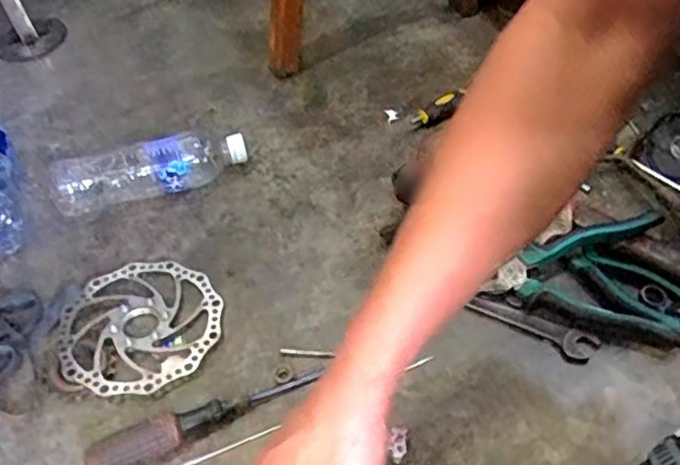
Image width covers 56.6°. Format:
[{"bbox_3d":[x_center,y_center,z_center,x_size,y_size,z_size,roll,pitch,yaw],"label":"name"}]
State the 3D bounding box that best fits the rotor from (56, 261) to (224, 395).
[{"bbox_3d":[-0.190,0.087,0.602,0.149,0.010,0.146,0,47,0],"label":"rotor"}]

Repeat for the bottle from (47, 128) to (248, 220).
[{"bbox_3d":[-0.216,-0.072,0.714,0.213,0.062,0.069,-24,51,-15],"label":"bottle"}]

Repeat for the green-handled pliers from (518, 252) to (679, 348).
[{"bbox_3d":[0.262,0.065,0.570,0.179,0.020,0.068,19,54,21],"label":"green-handled pliers"}]

